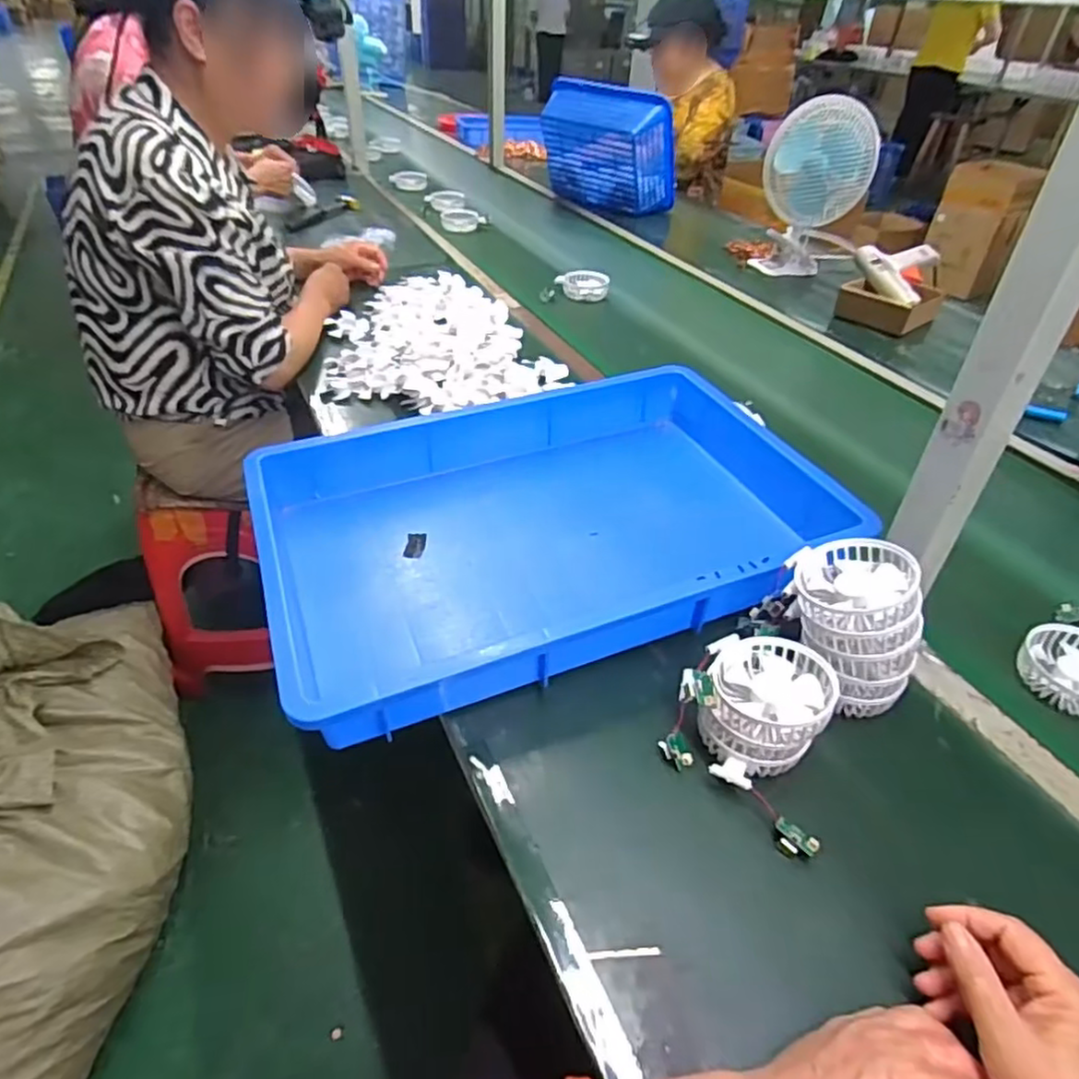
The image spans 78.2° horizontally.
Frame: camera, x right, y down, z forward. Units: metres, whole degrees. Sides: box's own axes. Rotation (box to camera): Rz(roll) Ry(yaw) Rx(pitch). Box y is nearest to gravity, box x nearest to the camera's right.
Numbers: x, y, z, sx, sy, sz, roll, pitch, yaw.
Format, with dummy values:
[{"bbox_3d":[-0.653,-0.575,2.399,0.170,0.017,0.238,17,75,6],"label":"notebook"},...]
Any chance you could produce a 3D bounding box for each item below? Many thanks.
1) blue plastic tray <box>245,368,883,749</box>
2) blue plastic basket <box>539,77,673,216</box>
[{"bbox_3d":[0.002,-0.018,0.708,0.554,0.100,0.387,-13,43,-19],"label":"blue plastic tray"},{"bbox_3d":[0.174,-0.977,1.651,0.349,0.274,0.130,26,50,25],"label":"blue plastic basket"}]

